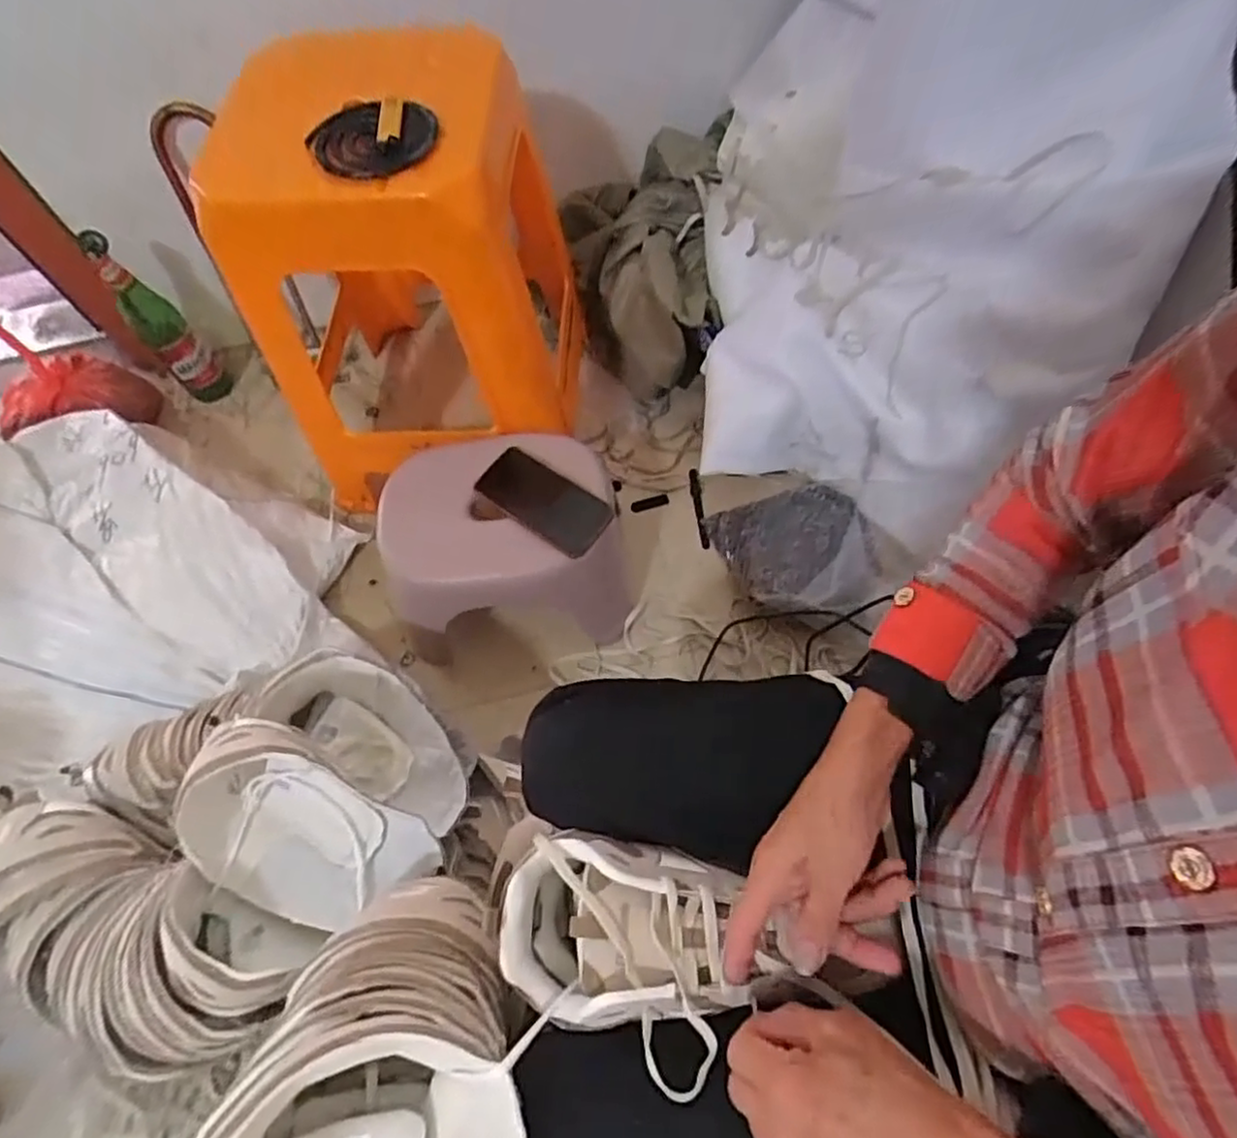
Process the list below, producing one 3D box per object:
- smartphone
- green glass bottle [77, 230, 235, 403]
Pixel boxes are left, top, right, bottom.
[{"bbox_3d":[-0.088,-0.080,0.806,0.159,0.008,0.075,34,82,13],"label":"smartphone"},{"bbox_3d":[-0.686,-0.368,1.011,0.070,0.256,0.060,-41,67,-16],"label":"green glass bottle"}]

